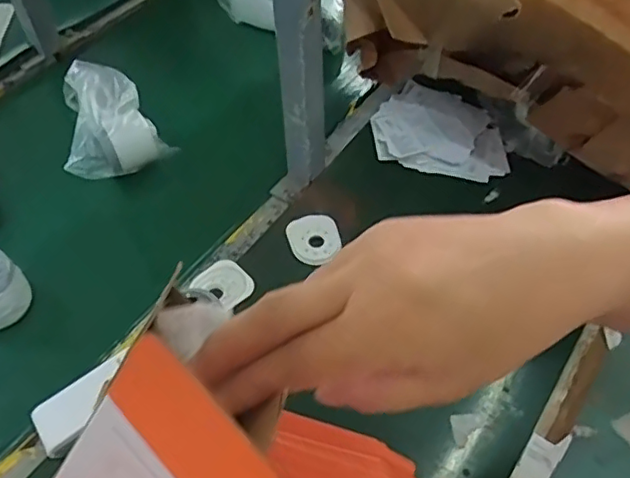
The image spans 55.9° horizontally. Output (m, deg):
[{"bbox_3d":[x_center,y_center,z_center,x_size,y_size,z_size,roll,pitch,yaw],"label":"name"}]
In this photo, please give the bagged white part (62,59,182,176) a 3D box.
[{"bbox_3d":[-0.235,-0.142,0.676,0.102,0.053,0.157,-18,54,-14],"label":"bagged white part"}]

